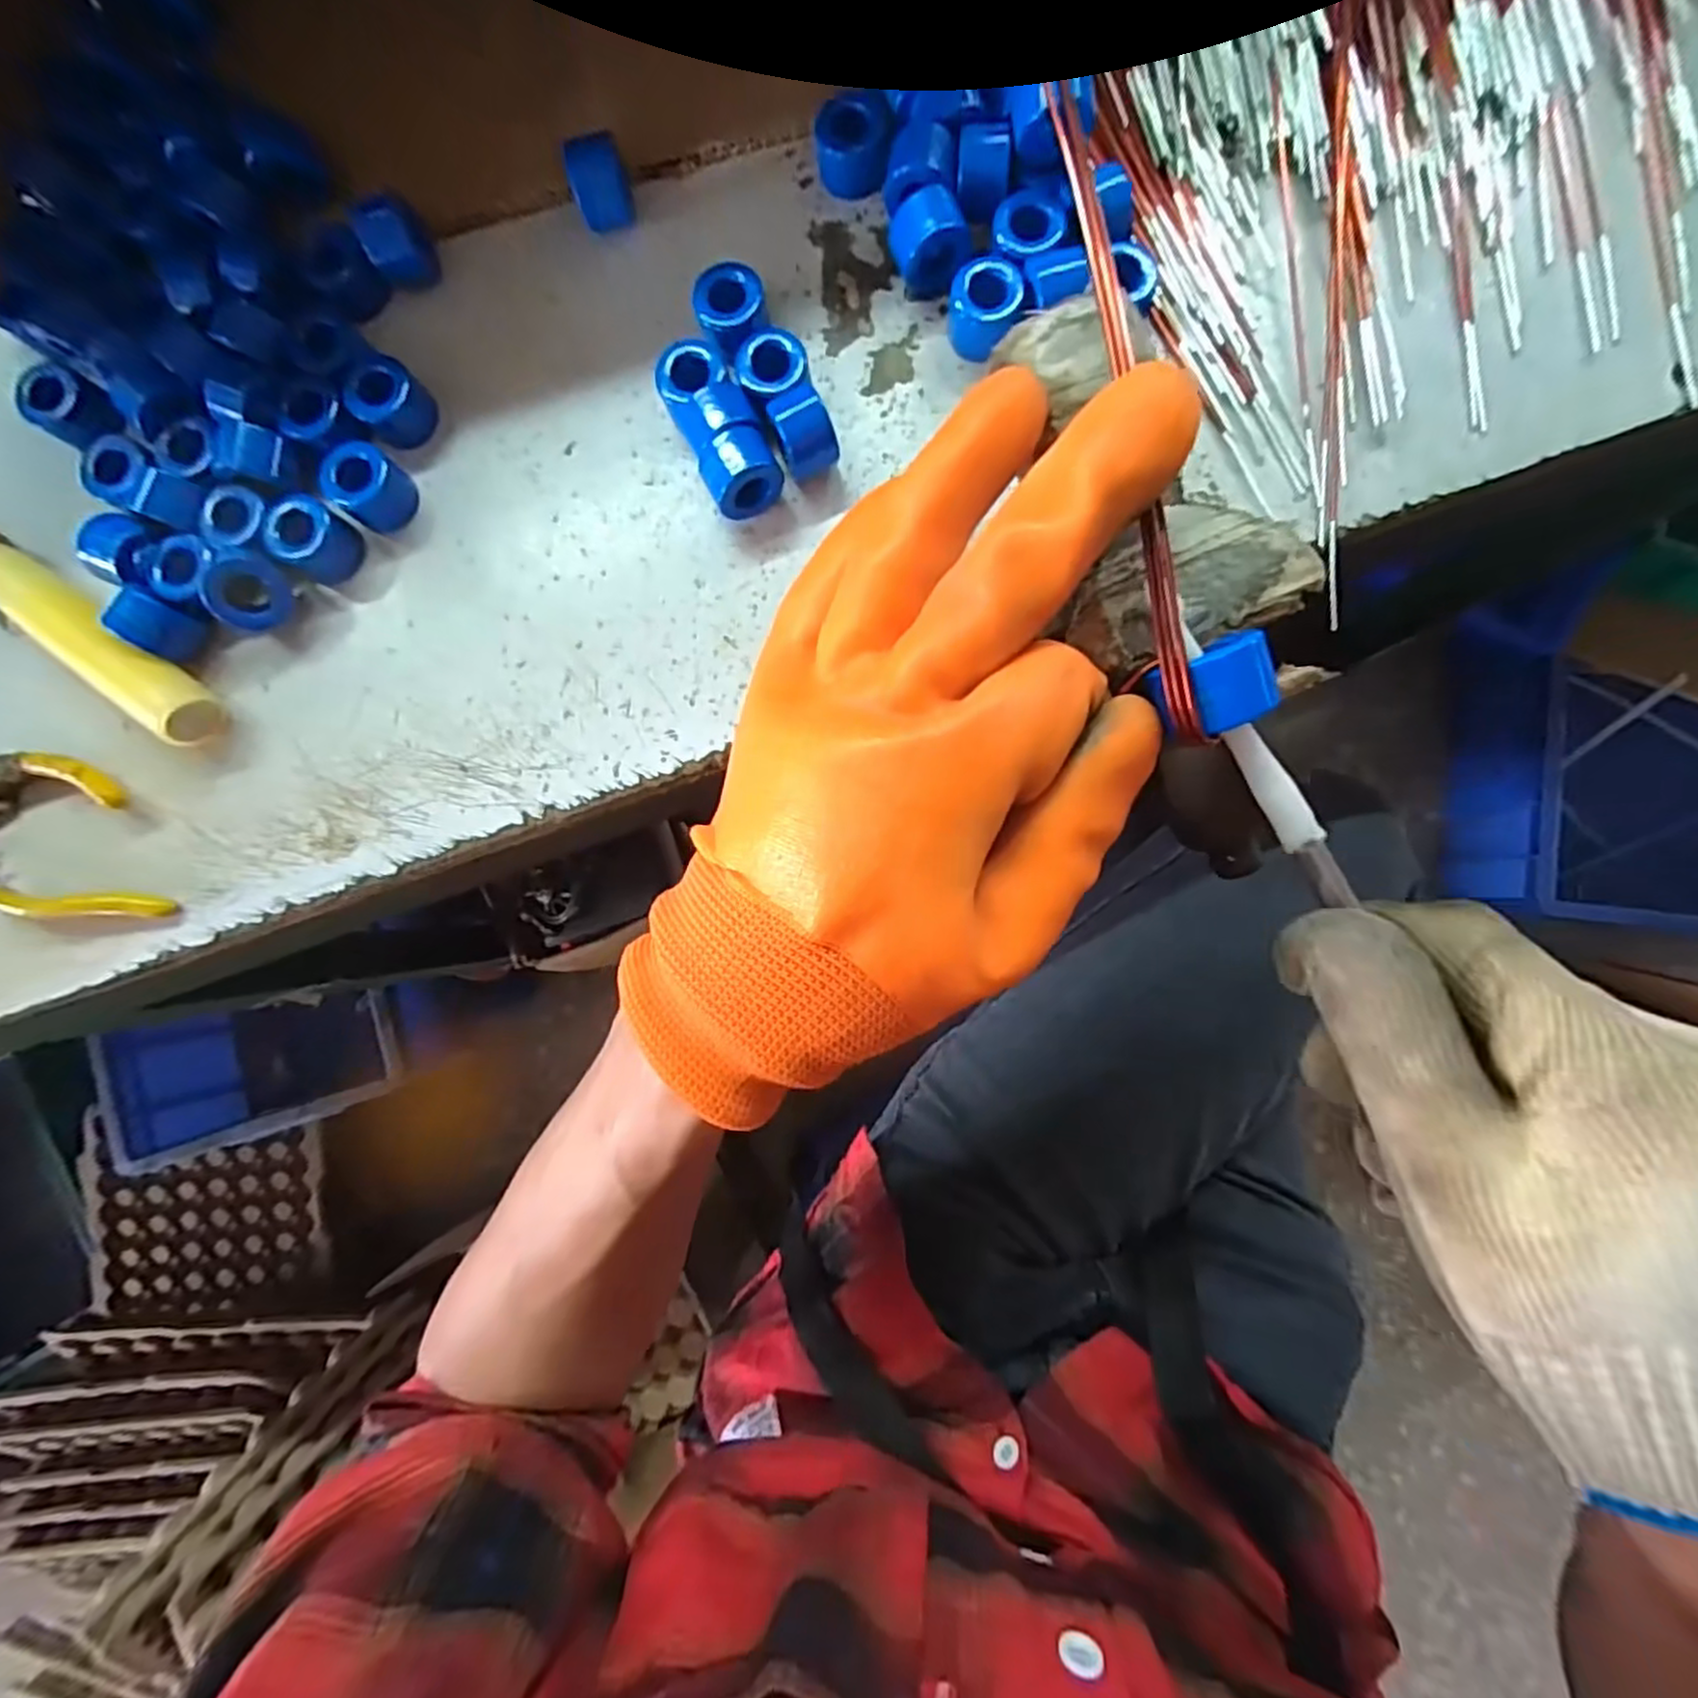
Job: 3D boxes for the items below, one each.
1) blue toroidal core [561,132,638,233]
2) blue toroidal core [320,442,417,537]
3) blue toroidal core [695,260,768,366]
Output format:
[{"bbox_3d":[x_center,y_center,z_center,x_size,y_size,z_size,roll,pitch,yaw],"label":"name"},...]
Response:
[{"bbox_3d":[-0.096,-0.258,0.286,0.021,0.026,0.025,-17,87,1],"label":"blue toroidal core"},{"bbox_3d":[-0.190,-0.144,0.286,0.028,0.020,0.028,0,87,2],"label":"blue toroidal core"},{"bbox_3d":[-0.046,-0.206,0.284,0.026,0.026,0.028,0,87,2],"label":"blue toroidal core"}]

